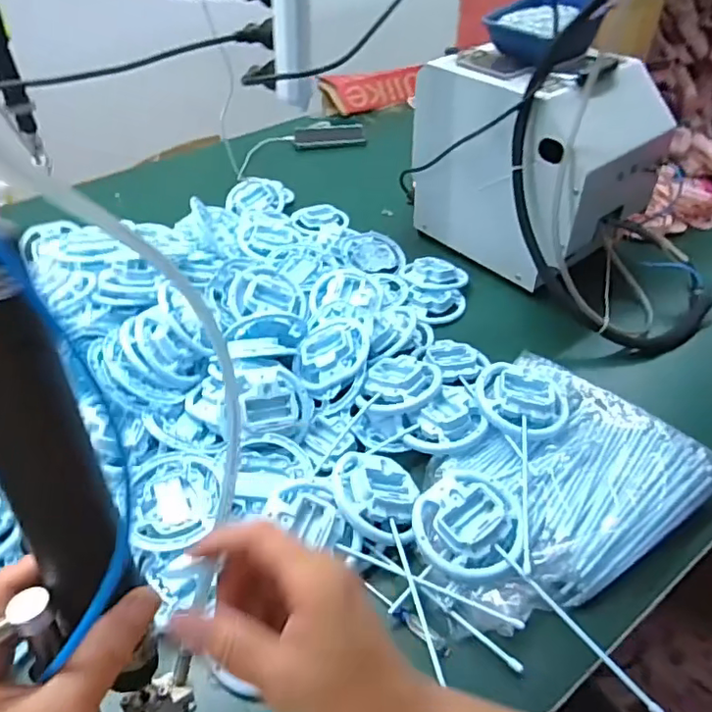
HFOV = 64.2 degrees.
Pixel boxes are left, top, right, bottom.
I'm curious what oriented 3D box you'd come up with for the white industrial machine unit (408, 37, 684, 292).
[{"bbox_3d":[0.261,-0.286,0.842,0.234,0.265,0.293,-27,49,-24],"label":"white industrial machine unit"}]

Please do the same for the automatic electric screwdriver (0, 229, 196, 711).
[{"bbox_3d":[-0.113,0.090,0.239,0.040,0.311,0.047,2,32,4],"label":"automatic electric screwdriver"}]

